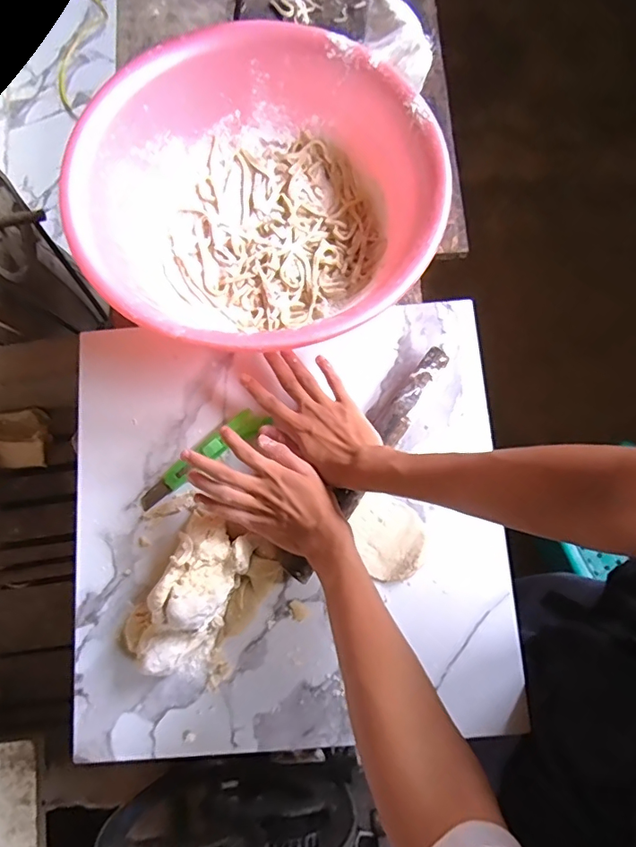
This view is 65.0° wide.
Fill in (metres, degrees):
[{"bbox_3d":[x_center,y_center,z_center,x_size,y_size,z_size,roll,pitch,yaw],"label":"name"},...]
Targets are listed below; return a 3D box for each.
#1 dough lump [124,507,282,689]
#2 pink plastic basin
[{"bbox_3d":[-0.127,0.190,0.531,0.116,0.074,0.160,28,79,7],"label":"dough lump"},{"bbox_3d":[-0.062,-0.257,0.592,0.393,0.121,0.392,0,77,1],"label":"pink plastic basin"}]

